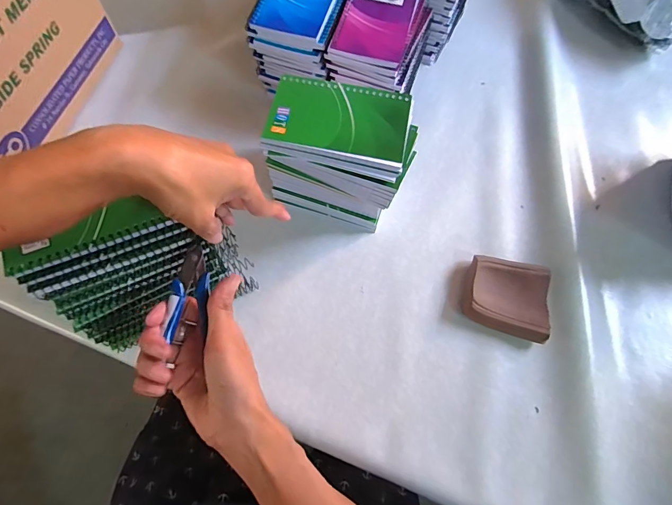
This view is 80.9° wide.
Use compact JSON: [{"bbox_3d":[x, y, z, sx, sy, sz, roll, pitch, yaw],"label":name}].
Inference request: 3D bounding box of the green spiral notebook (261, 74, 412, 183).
[{"bbox_3d":[0.004,-0.123,0.374,0.129,0.013,0.087,13,70,3],"label":"green spiral notebook"}]

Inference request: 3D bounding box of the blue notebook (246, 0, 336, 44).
[{"bbox_3d":[-0.043,-0.305,0.470,0.085,0.011,0.130,16,67,4],"label":"blue notebook"}]

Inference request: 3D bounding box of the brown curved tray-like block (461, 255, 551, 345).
[{"bbox_3d":[0.190,0.047,0.437,0.089,0.025,0.090,15,67,3],"label":"brown curved tray-like block"}]

